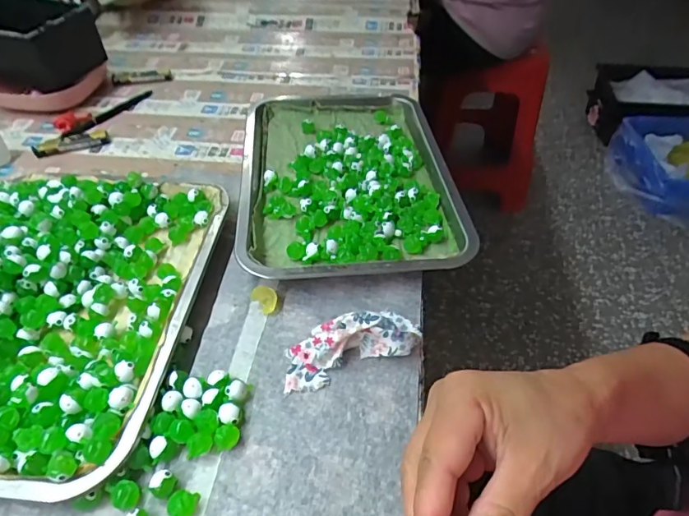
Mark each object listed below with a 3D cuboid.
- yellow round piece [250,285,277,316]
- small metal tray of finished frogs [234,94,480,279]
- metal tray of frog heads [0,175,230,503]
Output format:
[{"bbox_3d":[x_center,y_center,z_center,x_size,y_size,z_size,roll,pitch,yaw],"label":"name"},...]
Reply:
[{"bbox_3d":[-0.065,0.033,0.387,0.016,0.014,0.022,-35,57,-28],"label":"yellow round piece"},{"bbox_3d":[-0.001,-0.088,0.484,0.203,0.029,0.277,-4,47,-4],"label":"small metal tray of finished frogs"},{"bbox_3d":[-0.238,0.025,0.371,0.232,0.041,0.293,4,47,3],"label":"metal tray of frog heads"}]

